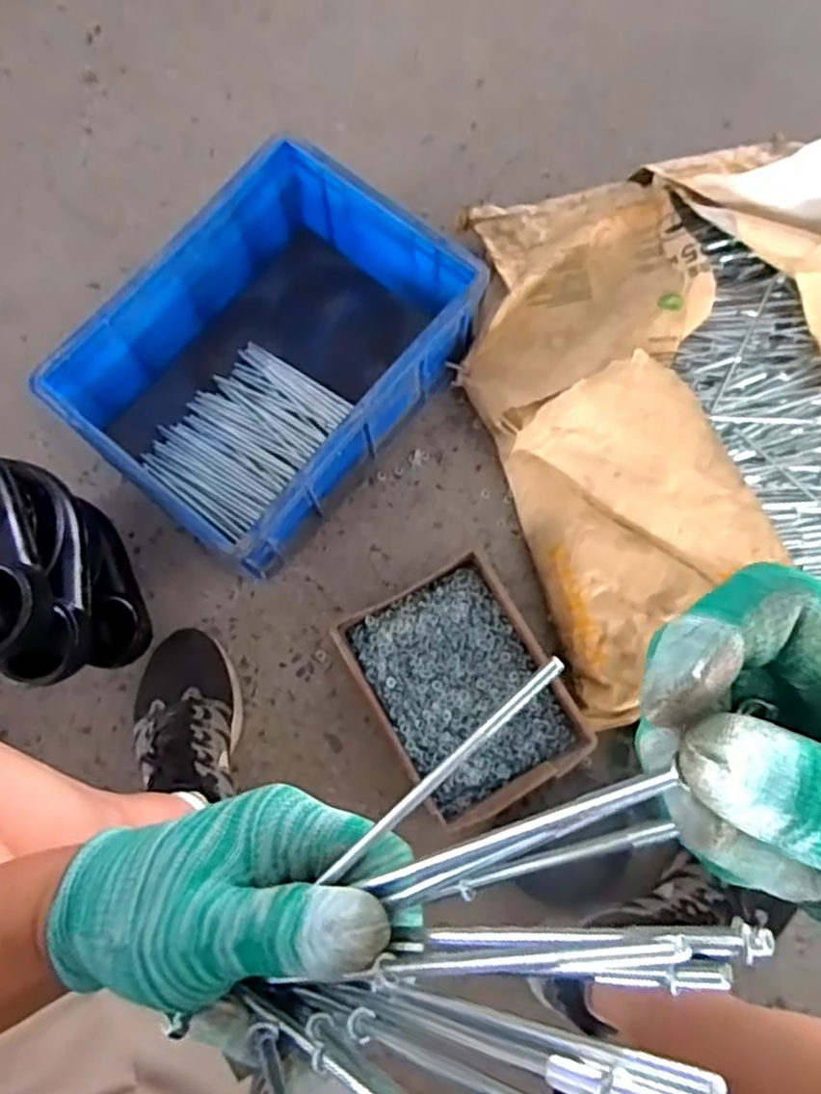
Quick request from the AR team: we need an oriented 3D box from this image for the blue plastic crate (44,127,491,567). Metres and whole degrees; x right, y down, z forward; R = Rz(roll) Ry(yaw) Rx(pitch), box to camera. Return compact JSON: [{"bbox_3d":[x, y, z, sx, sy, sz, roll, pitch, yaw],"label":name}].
[{"bbox_3d":[-0.152,-0.208,0.820,0.293,0.155,0.395,39,80,8],"label":"blue plastic crate"}]

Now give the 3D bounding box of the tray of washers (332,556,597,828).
[{"bbox_3d":[0.050,0.147,0.772,0.171,0.057,0.226,-31,77,-7],"label":"tray of washers"}]

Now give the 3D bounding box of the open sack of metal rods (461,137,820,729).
[{"bbox_3d":[0.331,-0.163,0.755,0.477,0.186,0.616,-12,76,-2],"label":"open sack of metal rods"}]

